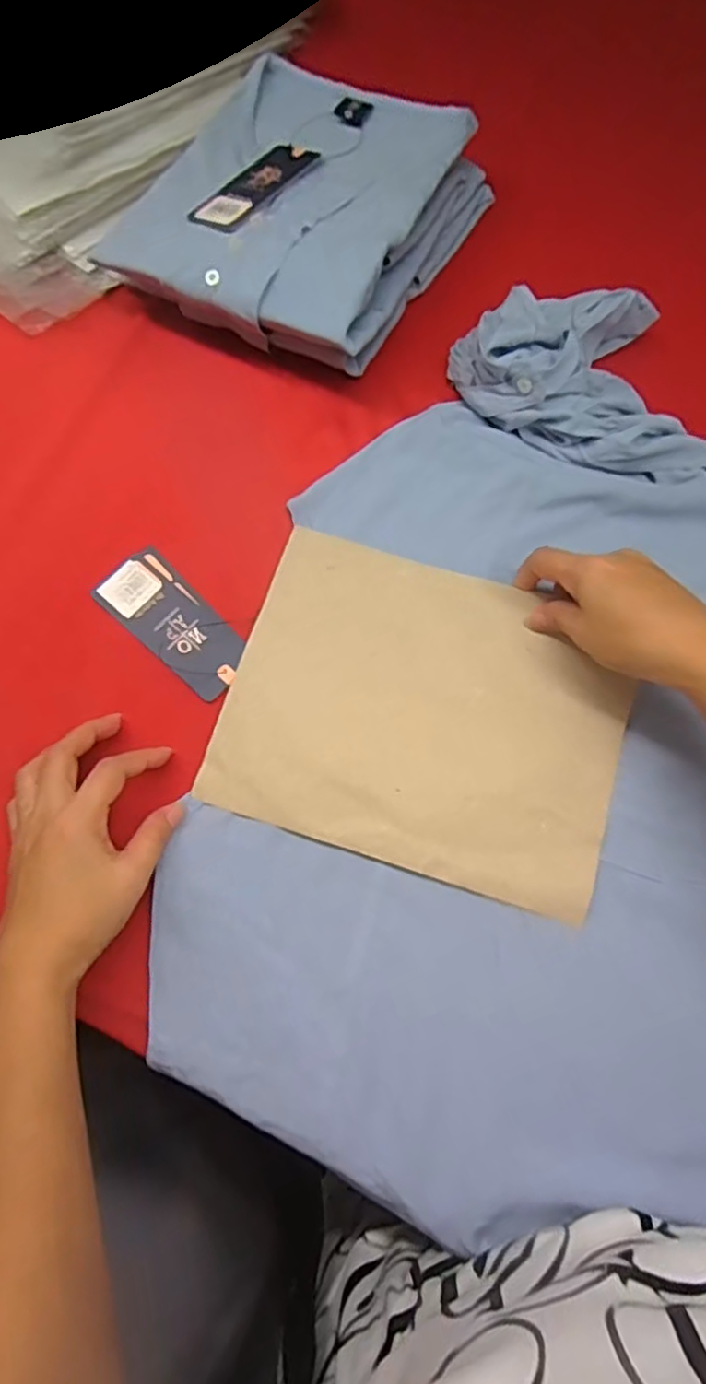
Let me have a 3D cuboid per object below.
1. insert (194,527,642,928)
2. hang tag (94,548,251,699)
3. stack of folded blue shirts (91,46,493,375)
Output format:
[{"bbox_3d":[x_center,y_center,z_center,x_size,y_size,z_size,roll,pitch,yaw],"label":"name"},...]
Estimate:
[{"bbox_3d":[0.048,0.012,0.414,0.249,0.010,0.196,18,74,6],"label":"insert"},{"bbox_3d":[-0.123,-0.049,0.439,0.052,0.004,0.119,-44,78,-11],"label":"hang tag"},{"bbox_3d":[-0.040,-0.386,0.513,0.224,0.069,0.268,26,69,8],"label":"stack of folded blue shirts"}]

